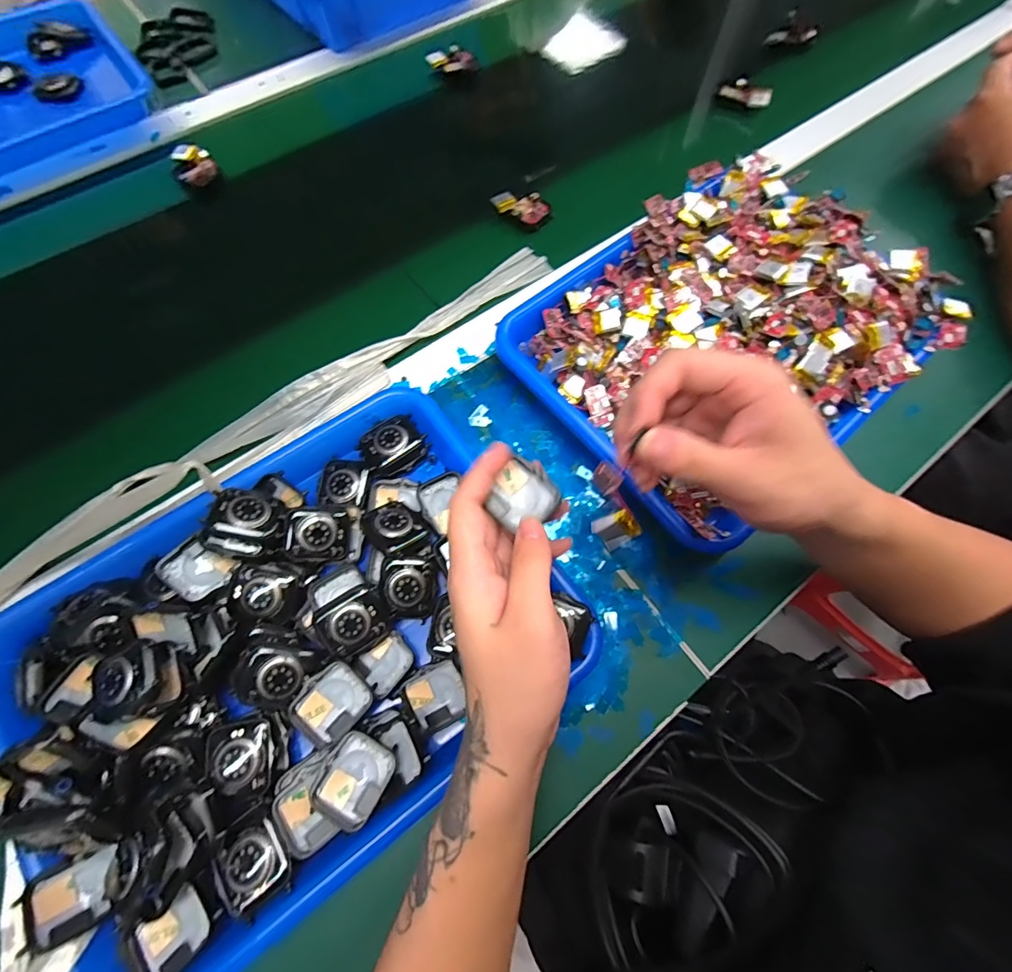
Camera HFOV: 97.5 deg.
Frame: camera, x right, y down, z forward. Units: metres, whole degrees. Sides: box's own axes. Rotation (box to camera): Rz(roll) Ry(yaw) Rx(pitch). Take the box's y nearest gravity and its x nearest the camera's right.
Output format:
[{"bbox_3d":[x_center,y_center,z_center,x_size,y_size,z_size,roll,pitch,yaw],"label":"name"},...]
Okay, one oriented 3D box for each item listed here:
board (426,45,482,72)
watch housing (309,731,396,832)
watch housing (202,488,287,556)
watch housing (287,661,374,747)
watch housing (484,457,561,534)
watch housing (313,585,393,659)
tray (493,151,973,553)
[{"bbox_3d":[-0.064,-0.510,0.530,0.057,0.011,0.032,-17,72,-7],"label":"board"},{"bbox_3d":[-0.088,0.170,0.259,0.037,0.012,0.040,29,73,8],"label":"watch housing"},{"bbox_3d":[-0.173,0.025,0.296,0.043,0.012,0.043,16,77,-22],"label":"watch housing"},{"bbox_3d":[-0.107,0.134,0.274,0.036,0.011,0.040,43,75,12],"label":"watch housing"},{"bbox_3d":[0.009,0.006,0.258,0.037,0.012,0.036,42,75,12],"label":"watch housing"},{"bbox_3d":[-0.098,0.087,0.286,0.041,0.011,0.037,-27,74,-10],"label":"watch housing"},{"bbox_3d":[0.186,-0.136,0.371,0.334,0.064,0.255,-37,76,-13],"label":"tray"}]

